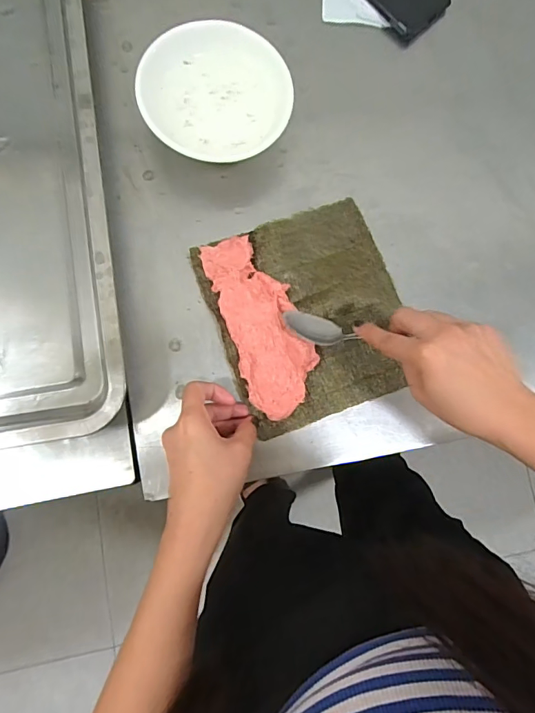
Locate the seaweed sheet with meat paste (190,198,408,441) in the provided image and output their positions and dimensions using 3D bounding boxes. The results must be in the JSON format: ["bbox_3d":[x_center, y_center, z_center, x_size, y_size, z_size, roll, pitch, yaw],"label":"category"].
[{"bbox_3d":[0.042,-0.042,0.429,0.179,0.028,0.198,-20,85,-7],"label":"seaweed sheet with meat paste"}]

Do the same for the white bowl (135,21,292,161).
[{"bbox_3d":[-0.054,-0.260,0.440,0.141,0.048,0.138,1,83,-5],"label":"white bowl"}]

